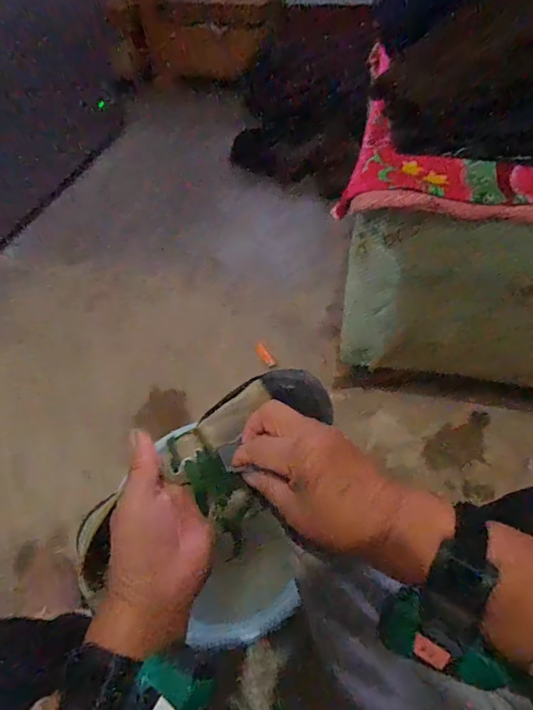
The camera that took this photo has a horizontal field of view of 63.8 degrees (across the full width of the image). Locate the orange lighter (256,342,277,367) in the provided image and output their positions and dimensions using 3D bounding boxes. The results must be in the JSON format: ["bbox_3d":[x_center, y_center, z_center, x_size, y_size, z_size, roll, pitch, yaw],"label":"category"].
[{"bbox_3d":[-0.001,0.000,1.041,0.023,0.018,0.080,-23,54,-15],"label":"orange lighter"}]

